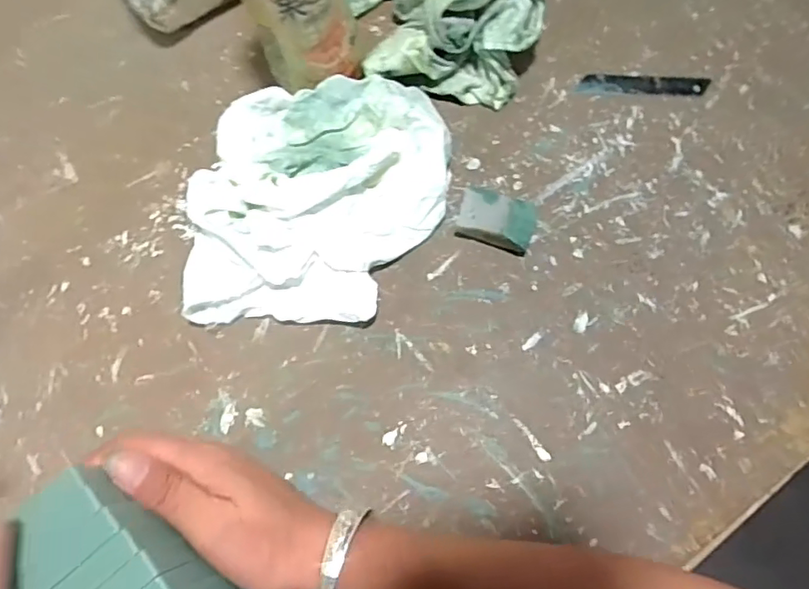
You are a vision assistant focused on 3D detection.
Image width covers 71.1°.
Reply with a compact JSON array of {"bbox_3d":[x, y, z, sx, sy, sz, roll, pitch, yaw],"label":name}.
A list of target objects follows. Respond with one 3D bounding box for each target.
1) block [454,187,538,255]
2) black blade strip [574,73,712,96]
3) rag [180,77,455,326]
[{"bbox_3d":[0.065,-0.052,0.401,0.052,0.025,0.036,16,76,8],"label":"block"},{"bbox_3d":[0.186,-0.164,0.442,0.099,0.004,0.018,4,70,5],"label":"black blade strip"},{"bbox_3d":[-0.062,-0.067,0.405,0.175,0.039,0.174,5,75,5],"label":"rag"}]

